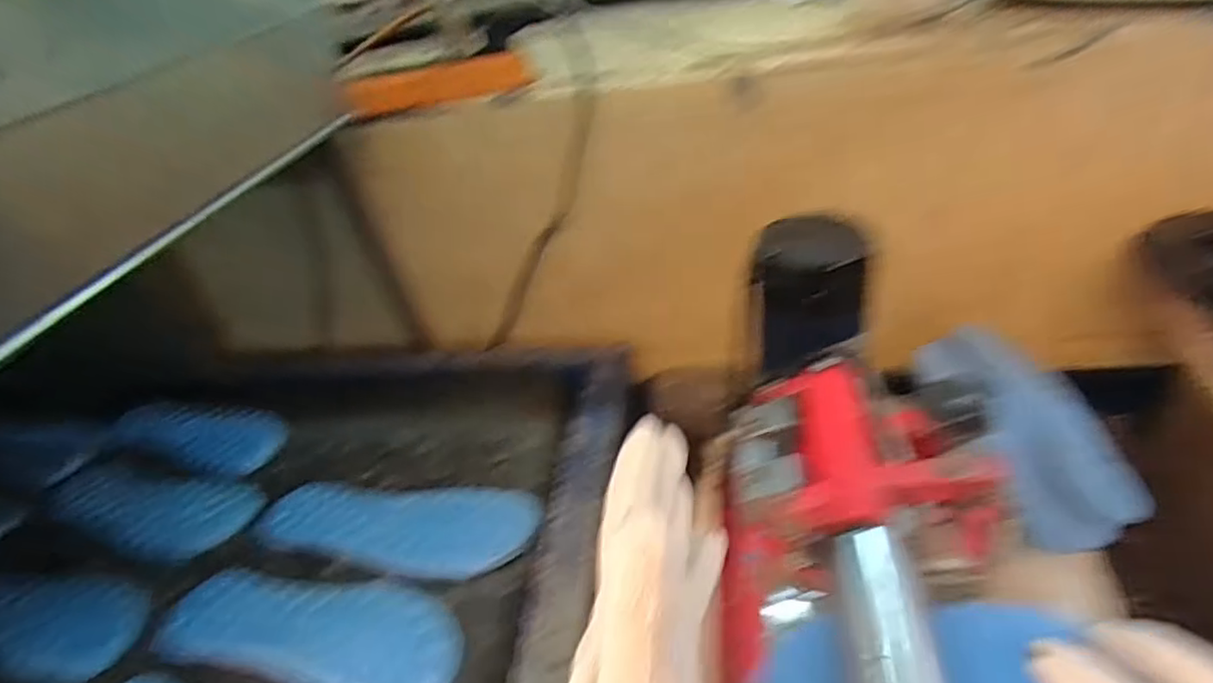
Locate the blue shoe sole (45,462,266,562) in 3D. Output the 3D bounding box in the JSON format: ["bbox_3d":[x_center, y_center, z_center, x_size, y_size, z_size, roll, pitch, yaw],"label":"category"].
[{"bbox_3d":[-0.454,0.166,0.634,0.225,0.020,0.098,4,37,15],"label":"blue shoe sole"}]

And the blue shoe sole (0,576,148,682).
[{"bbox_3d":[-0.504,0.240,0.556,0.249,0.023,0.087,5,37,17],"label":"blue shoe sole"}]

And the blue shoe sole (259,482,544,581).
[{"bbox_3d":[-0.186,0.160,0.563,0.248,0.005,0.093,0,36,10],"label":"blue shoe sole"}]

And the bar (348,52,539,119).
[{"bbox_3d":[-0.152,-0.249,0.623,0.190,0.036,0.029,-28,40,-22],"label":"bar"}]

